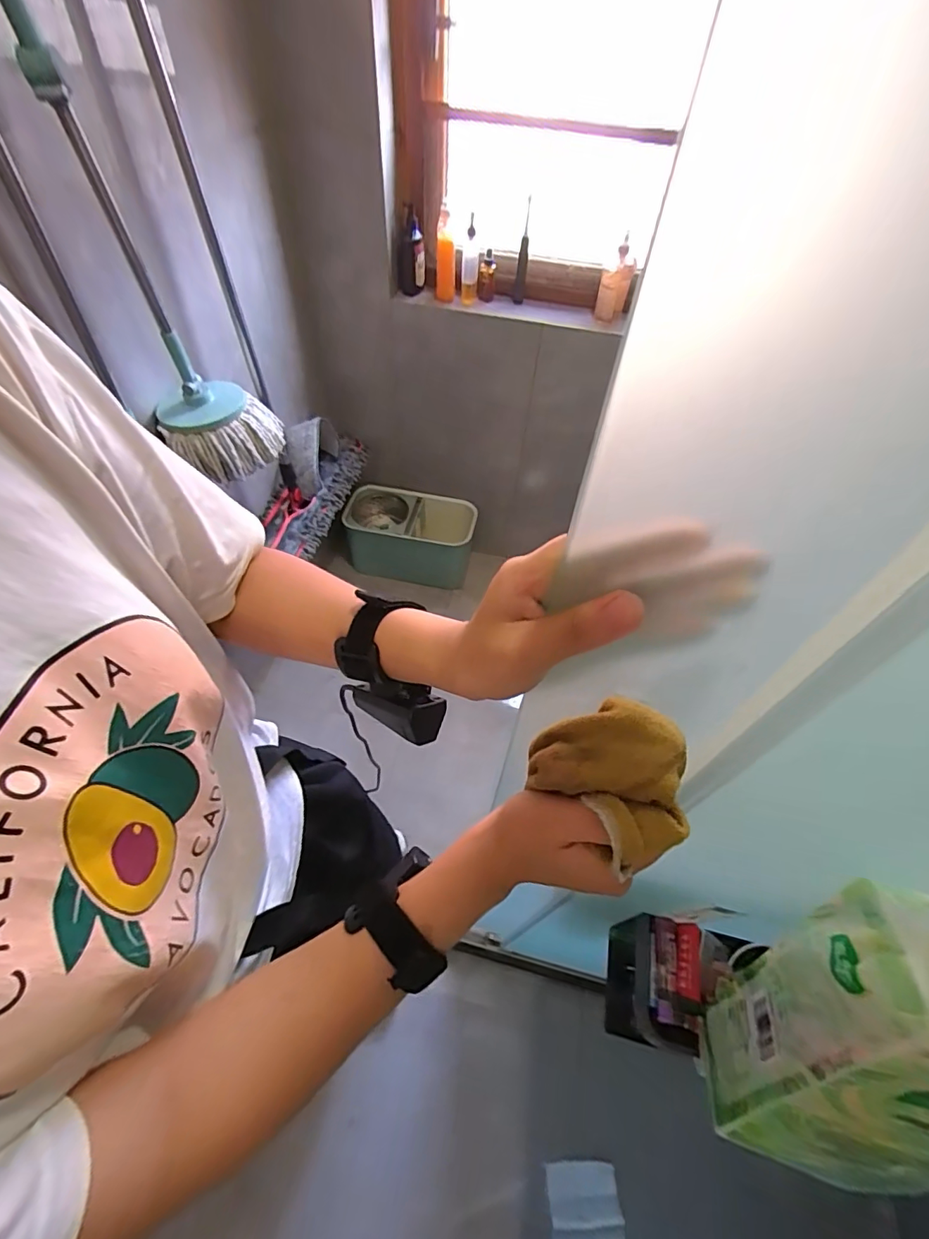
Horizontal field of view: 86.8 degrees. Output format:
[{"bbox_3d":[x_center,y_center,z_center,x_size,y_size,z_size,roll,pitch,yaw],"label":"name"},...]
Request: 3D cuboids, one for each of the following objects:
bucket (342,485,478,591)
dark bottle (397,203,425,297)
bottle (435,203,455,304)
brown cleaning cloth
[{"bbox_3d":[-0.197,-0.301,1.836,0.459,0.243,0.246,13,53,7],"label":"bucket"},{"bbox_3d":[-0.147,-0.979,1.321,0.078,0.170,0.066,0,53,-4],"label":"dark bottle"},{"bbox_3d":[-0.049,-0.942,1.283,0.053,0.191,0.058,0,53,-4],"label":"bottle"},{"bbox_3d":[0.078,0.082,0.260,0.055,0.061,0.082,-28,59,-22],"label":"brown cleaning cloth"}]

